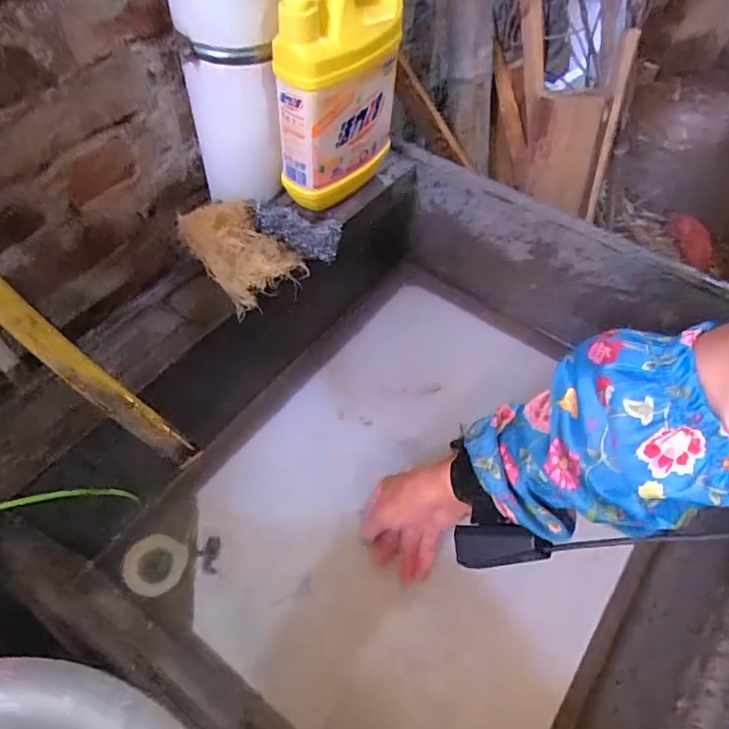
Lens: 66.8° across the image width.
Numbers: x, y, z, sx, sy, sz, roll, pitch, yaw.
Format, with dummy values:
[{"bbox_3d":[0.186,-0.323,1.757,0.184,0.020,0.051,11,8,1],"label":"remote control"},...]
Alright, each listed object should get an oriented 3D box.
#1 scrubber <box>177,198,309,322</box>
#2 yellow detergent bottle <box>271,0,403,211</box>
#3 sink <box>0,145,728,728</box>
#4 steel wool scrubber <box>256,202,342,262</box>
[{"bbox_3d":[-0.119,-0.114,0.538,0.078,0.060,0.104,-34,63,-24],"label":"scrubber"},{"bbox_3d":[-0.022,-0.278,0.526,0.055,0.232,0.130,30,58,17],"label":"yellow detergent bottle"},{"bbox_3d":[0.074,0.074,0.535,0.469,0.187,0.572,29,58,16],"label":"sink"},{"bbox_3d":[-0.067,-0.134,0.551,0.087,0.038,0.018,23,26,-4],"label":"steel wool scrubber"}]

